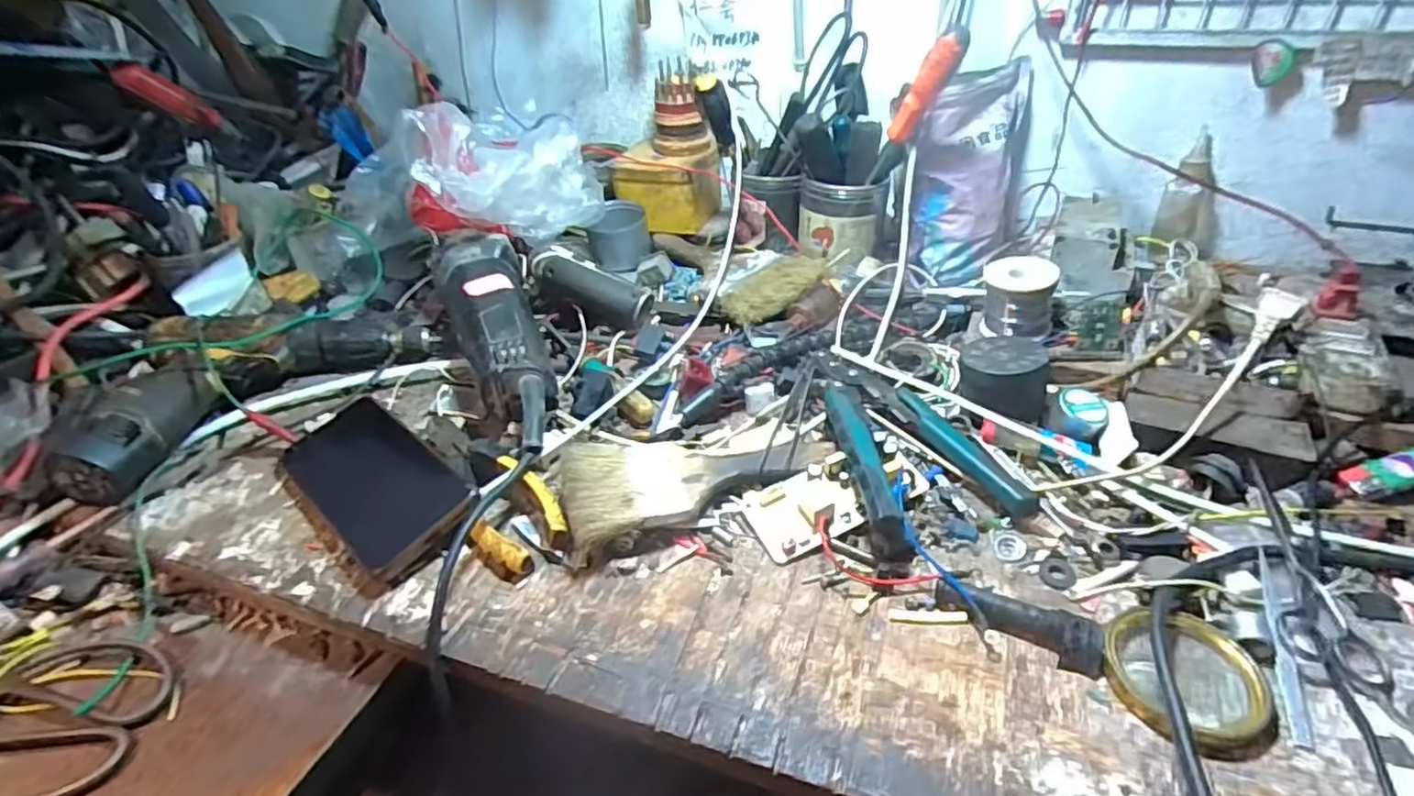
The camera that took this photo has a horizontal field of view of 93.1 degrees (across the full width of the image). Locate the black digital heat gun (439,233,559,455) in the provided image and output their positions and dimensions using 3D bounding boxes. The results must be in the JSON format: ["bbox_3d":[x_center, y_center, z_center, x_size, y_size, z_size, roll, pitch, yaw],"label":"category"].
[{"bbox_3d":[-0.166,-0.043,0.525,0.072,0.063,0.259,-14,40,-15],"label":"black digital heat gun"}]

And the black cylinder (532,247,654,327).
[{"bbox_3d":[-0.101,-0.096,0.592,0.112,0.038,0.034,27,49,12],"label":"black cylinder"}]

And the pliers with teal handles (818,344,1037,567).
[{"bbox_3d":[0.137,0.018,0.450,0.106,0.031,0.178,-5,39,-4],"label":"pliers with teal handles"}]

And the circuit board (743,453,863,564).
[{"bbox_3d":[0.063,0.066,0.416,0.069,0.019,0.052,-13,40,-14],"label":"circuit board"}]

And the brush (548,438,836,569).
[{"bbox_3d":[-0.010,0.046,0.438,0.174,0.022,0.068,-13,58,-24],"label":"brush"}]

